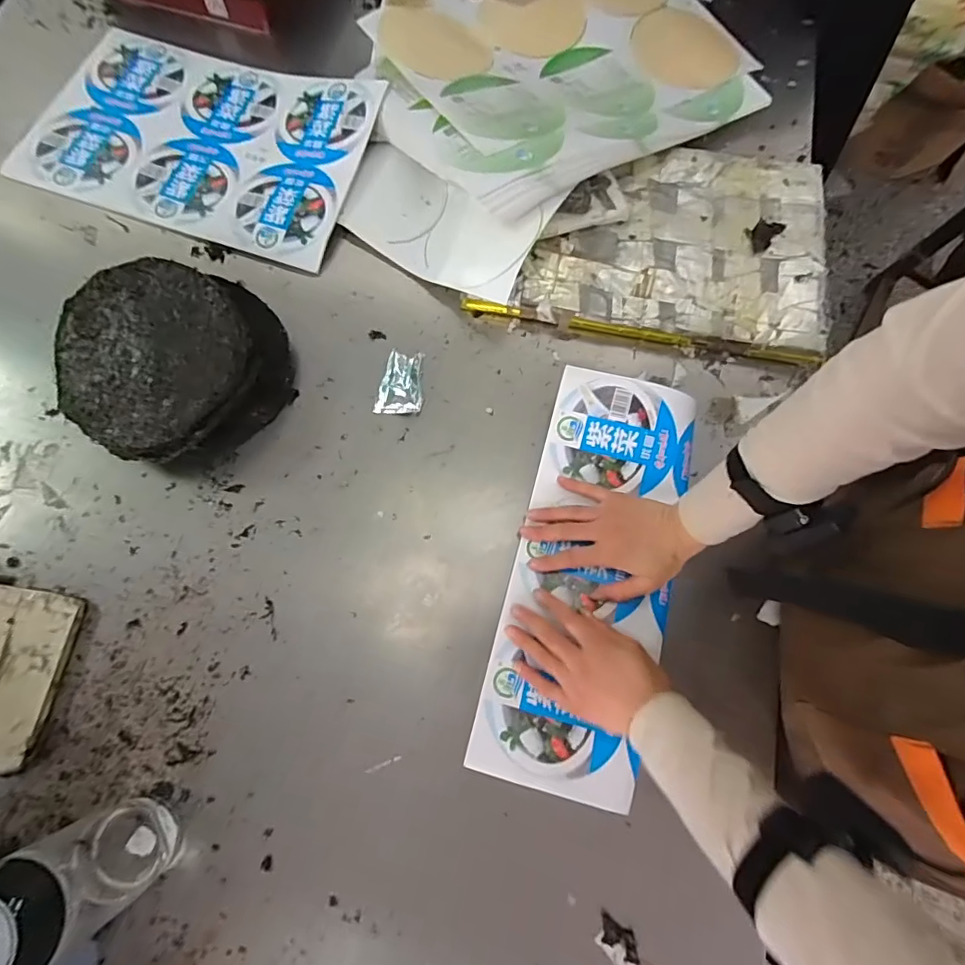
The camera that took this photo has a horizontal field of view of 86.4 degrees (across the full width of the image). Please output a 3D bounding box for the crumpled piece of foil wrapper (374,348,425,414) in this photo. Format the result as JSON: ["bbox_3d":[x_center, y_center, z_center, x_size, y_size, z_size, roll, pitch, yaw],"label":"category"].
[{"bbox_3d":[-0.094,-0.117,0.599,0.051,0.014,0.076,6,74,0],"label":"crumpled piece of foil wrapper"}]

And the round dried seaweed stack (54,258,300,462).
[{"bbox_3d":[-0.327,-0.127,0.554,0.216,0.082,0.195,-21,76,-8],"label":"round dried seaweed stack"}]

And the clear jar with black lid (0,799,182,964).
[{"bbox_3d":[-0.302,0.297,0.378,0.065,0.188,0.071,1,74,-2],"label":"clear jar with black lid"}]

